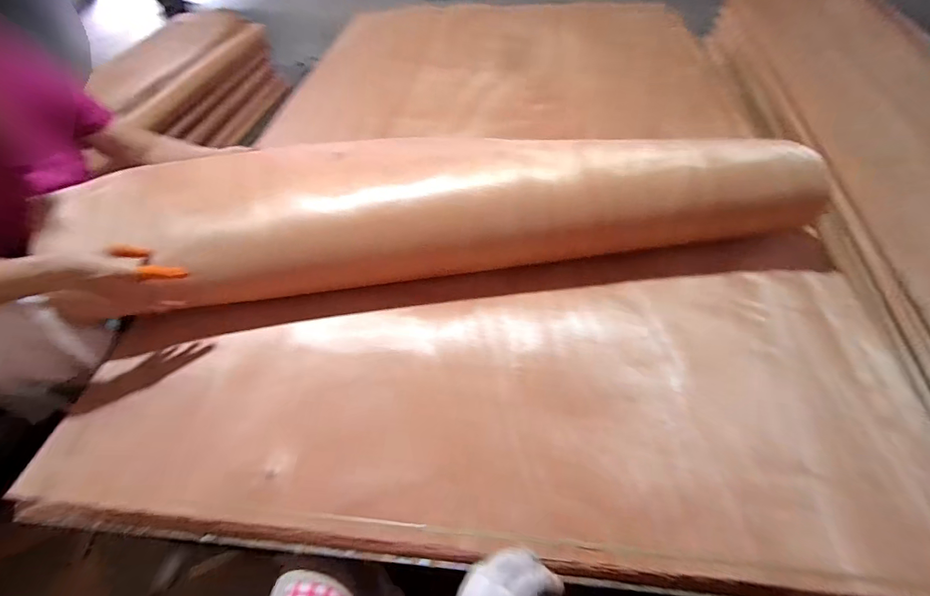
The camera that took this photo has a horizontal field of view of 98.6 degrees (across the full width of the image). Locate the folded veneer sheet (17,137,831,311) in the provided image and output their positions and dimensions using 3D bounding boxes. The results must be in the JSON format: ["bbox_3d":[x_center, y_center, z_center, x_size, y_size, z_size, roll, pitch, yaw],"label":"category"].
[{"bbox_3d":[-0.038,-0.170,0.710,1.299,0.148,0.237,-6,52,1],"label":"folded veneer sheet"}]

